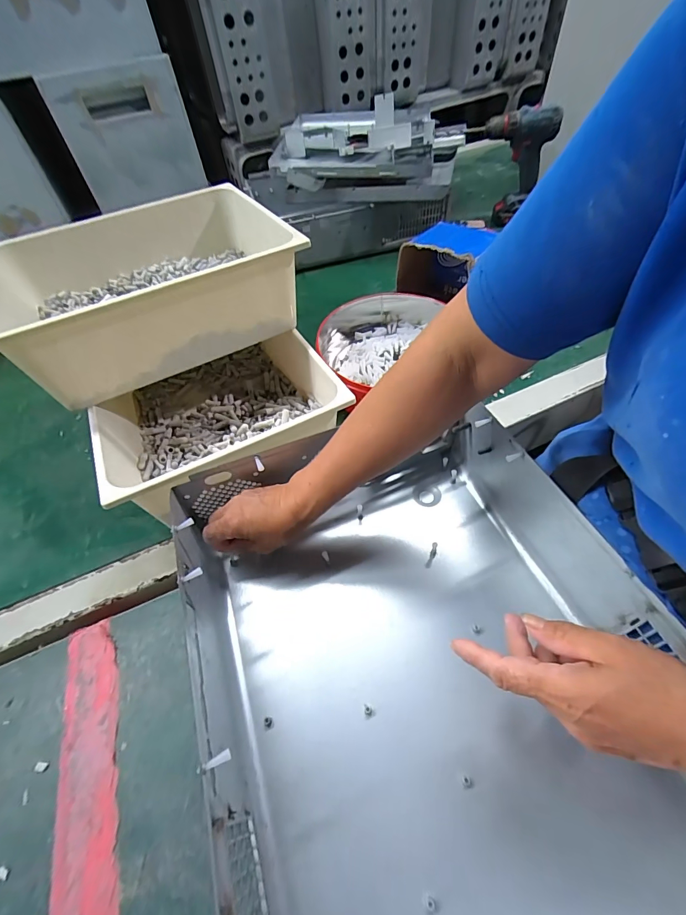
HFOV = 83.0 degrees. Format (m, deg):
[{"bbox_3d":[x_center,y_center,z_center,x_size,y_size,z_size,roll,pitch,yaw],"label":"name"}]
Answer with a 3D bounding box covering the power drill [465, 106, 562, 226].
[{"bbox_3d":[0.406,-0.711,0.952,0.192,0.224,0.107,-24,52,-13],"label":"power drill"}]

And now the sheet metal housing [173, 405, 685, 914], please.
[{"bbox_3d":[0.063,0.167,0.315,0.328,0.111,0.412,-18,49,-11],"label":"sheet metal housing"}]

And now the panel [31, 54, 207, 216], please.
[{"bbox_3d":[-0.513,-0.763,0.935,0.287,0.287,0.030,-6,60,2],"label":"panel"}]

